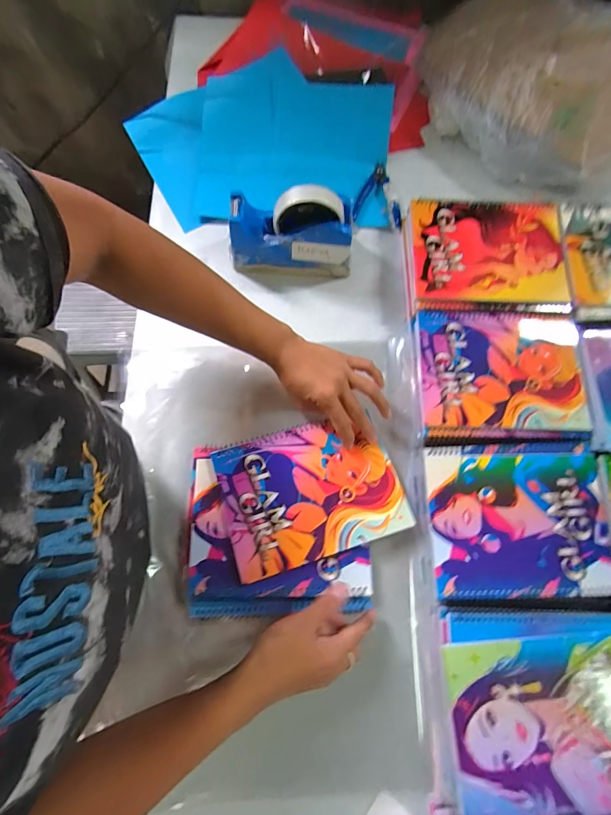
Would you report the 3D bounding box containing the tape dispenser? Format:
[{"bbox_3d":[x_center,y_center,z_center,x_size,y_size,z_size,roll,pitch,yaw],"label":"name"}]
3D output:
[{"bbox_3d":[-0.020,-0.217,0.459,0.155,0.108,0.072,-3,75,-1],"label":"tape dispenser"}]

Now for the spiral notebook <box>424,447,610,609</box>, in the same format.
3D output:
[{"bbox_3d":[0.236,0.132,0.408,0.196,0.025,0.169,1,76,-1],"label":"spiral notebook"}]

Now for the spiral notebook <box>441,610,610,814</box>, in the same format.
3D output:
[{"bbox_3d":[0.242,0.299,0.354,0.199,0.009,0.175,-1,76,1],"label":"spiral notebook"}]

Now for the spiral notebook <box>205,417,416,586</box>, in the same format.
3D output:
[{"bbox_3d":[0.005,0.092,0.415,0.195,0.012,0.147,-17,76,-3],"label":"spiral notebook"}]

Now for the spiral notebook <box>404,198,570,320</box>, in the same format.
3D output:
[{"bbox_3d":[0.237,-0.198,0.473,0.202,0.010,0.157,0,76,1],"label":"spiral notebook"}]

